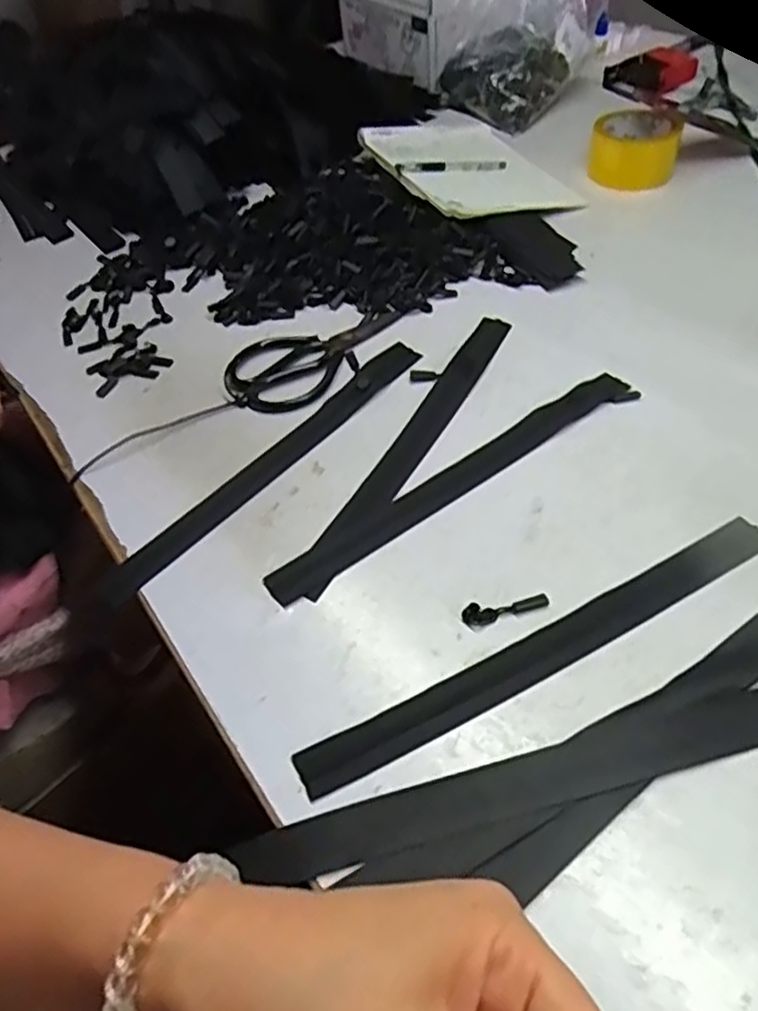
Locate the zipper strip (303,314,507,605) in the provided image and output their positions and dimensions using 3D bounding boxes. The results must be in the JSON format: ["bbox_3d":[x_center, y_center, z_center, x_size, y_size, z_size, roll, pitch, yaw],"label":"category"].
[{"bbox_3d":[0.033,-0.060,0.588,0.033,0.006,0.351,21,55,23],"label":"zipper strip"}]

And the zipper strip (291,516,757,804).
[{"bbox_3d":[0.112,0.091,0.451,0.351,0.005,0.031,-25,51,-14],"label":"zipper strip"}]

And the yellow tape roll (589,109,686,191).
[{"bbox_3d":[0.314,-0.438,0.851,0.102,0.056,0.104,11,52,16],"label":"yellow tape roll"}]

